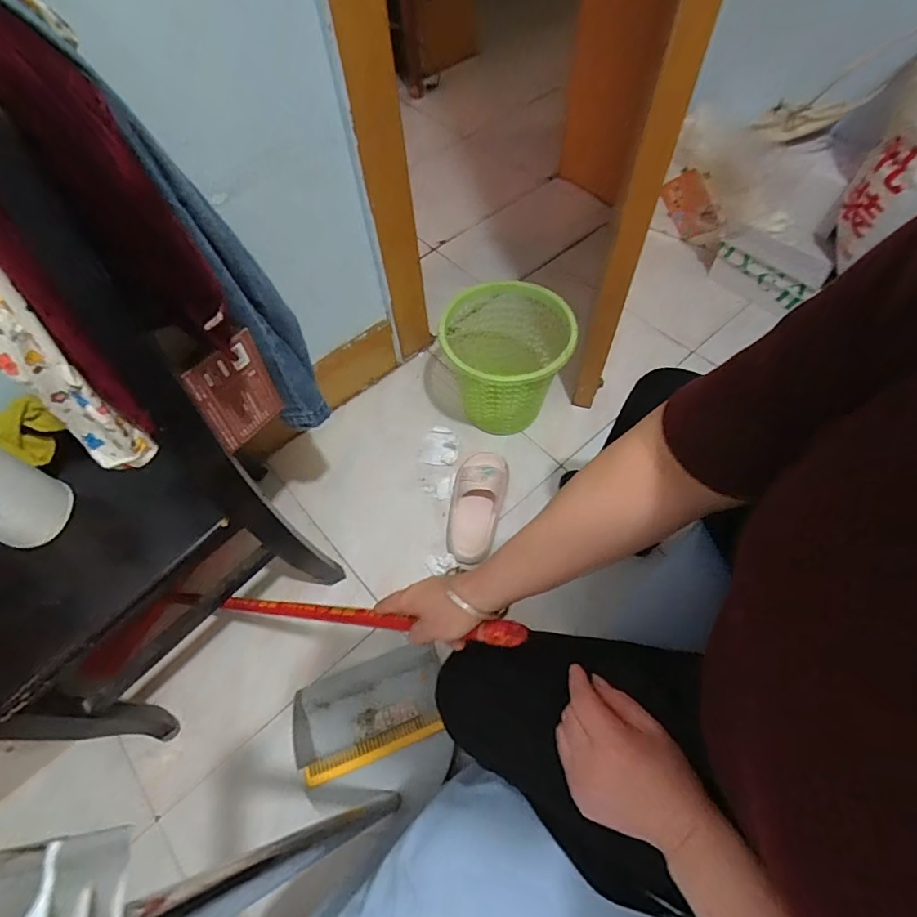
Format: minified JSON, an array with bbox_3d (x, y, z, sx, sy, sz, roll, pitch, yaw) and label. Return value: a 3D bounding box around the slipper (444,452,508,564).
[{"bbox_3d":[0.037,0.095,1.043,0.107,0.066,0.243,13,73,6],"label":"slipper"}]

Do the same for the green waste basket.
[{"bbox_3d":[0.098,-0.200,1.106,0.279,0.266,0.264,8,61,7],"label":"green waste basket"}]

